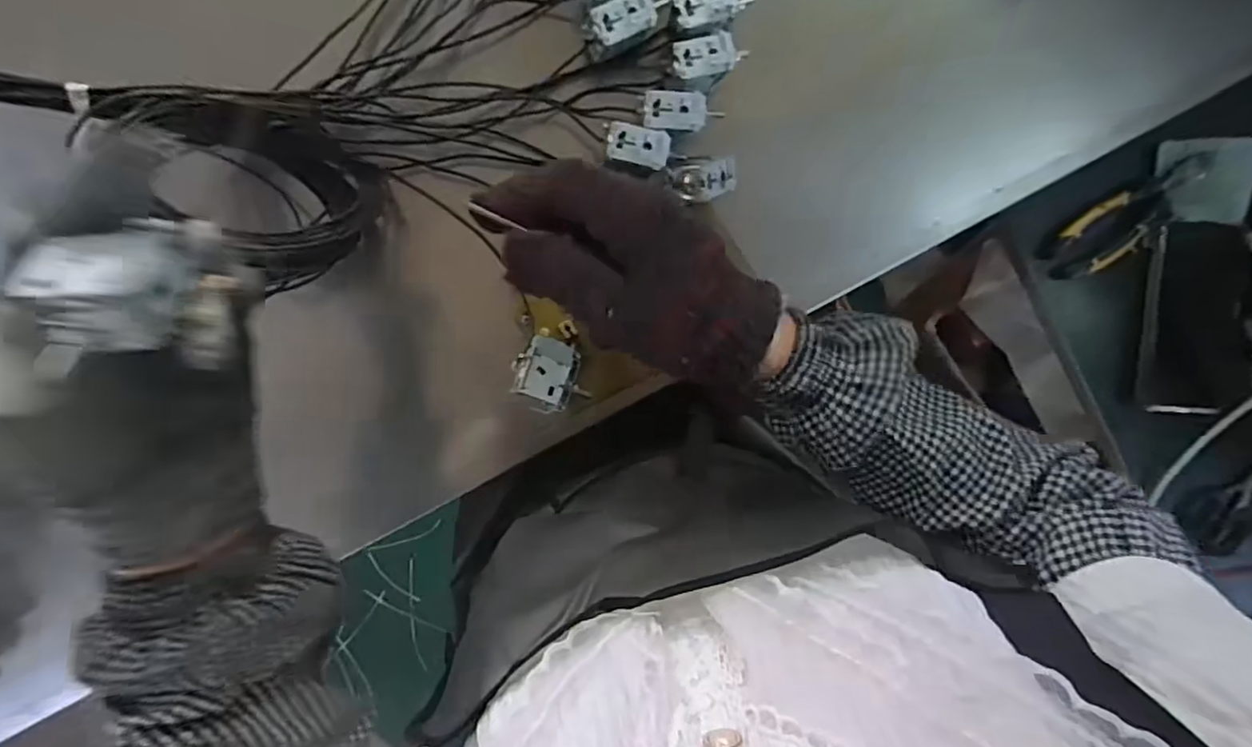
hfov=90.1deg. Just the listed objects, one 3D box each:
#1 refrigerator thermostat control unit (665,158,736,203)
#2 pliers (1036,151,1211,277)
[{"bbox_3d":[0.053,-0.131,0.418,0.047,0.017,0.029,-14,99,-3],"label":"refrigerator thermostat control unit"},{"bbox_3d":[0.434,-0.140,0.540,0.149,0.025,0.056,-34,100,0],"label":"pliers"}]

